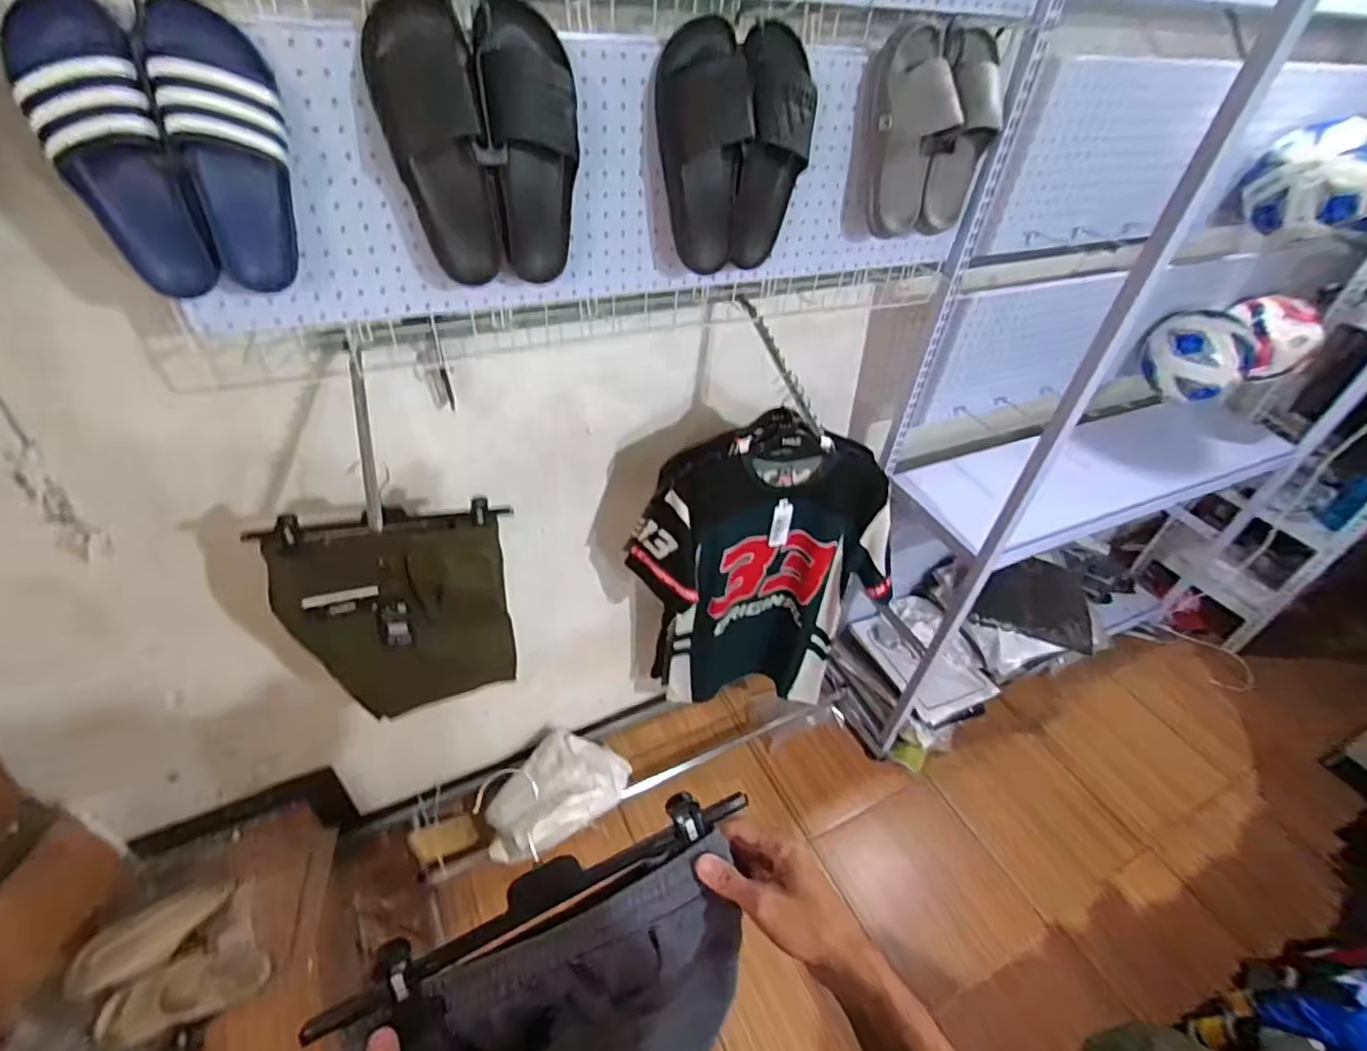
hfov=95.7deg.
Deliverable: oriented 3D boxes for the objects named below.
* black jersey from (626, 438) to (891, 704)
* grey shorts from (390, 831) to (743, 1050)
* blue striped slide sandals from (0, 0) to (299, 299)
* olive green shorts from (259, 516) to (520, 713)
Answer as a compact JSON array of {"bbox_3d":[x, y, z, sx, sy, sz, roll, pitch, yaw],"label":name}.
[{"bbox_3d":[0.161,0.140,1.345,0.528,0.677,0.113,-2,44,-3],"label":"black jersey"},{"bbox_3d":[-0.076,0.457,0.564,0.274,0.360,0.094,-18,47,-18],"label":"grey shorts"},{"bbox_3d":[-0.493,-0.361,0.614,0.196,0.232,0.059,-19,47,-19],"label":"blue striped slide sandals"},{"bbox_3d":[-0.442,0.160,1.014,0.322,0.388,0.052,-11,45,-12],"label":"olive green shorts"}]

